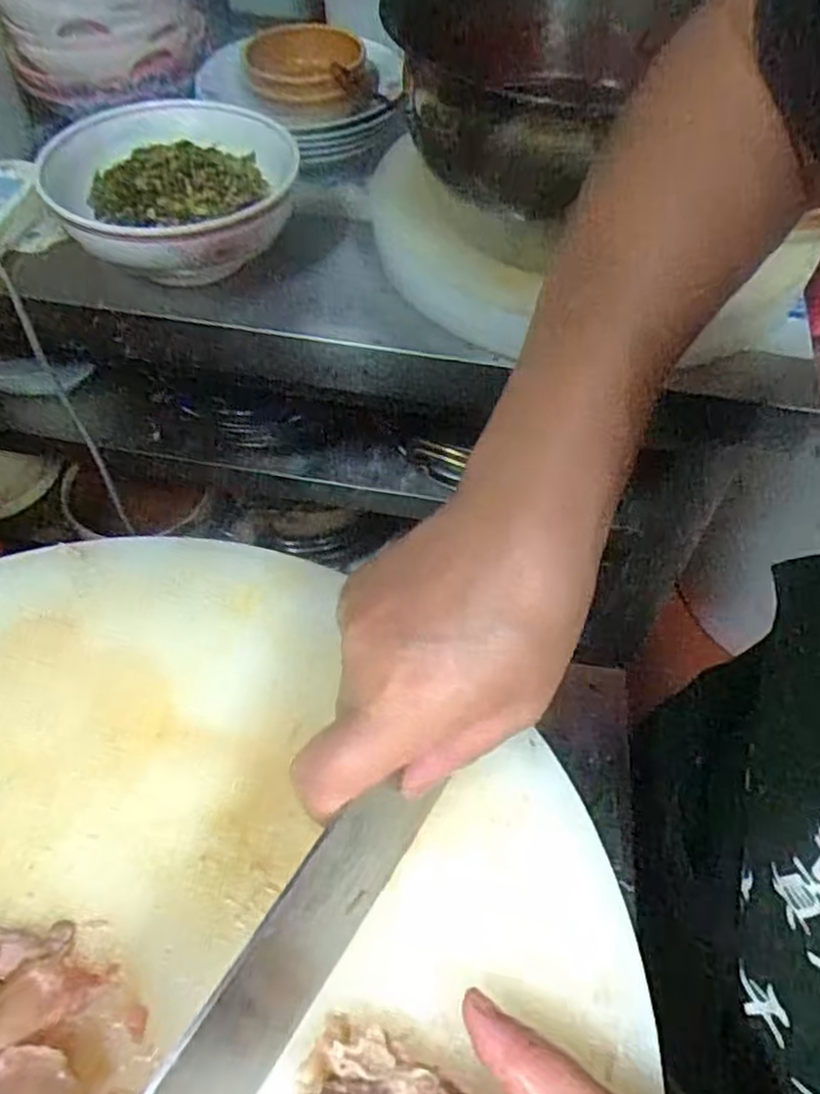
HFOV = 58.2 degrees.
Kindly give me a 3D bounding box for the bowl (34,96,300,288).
[{"bbox_3d":[-0.201,-0.296,0.632,0.202,0.074,0.192,1,55,-1],"label":"bowl"}]

